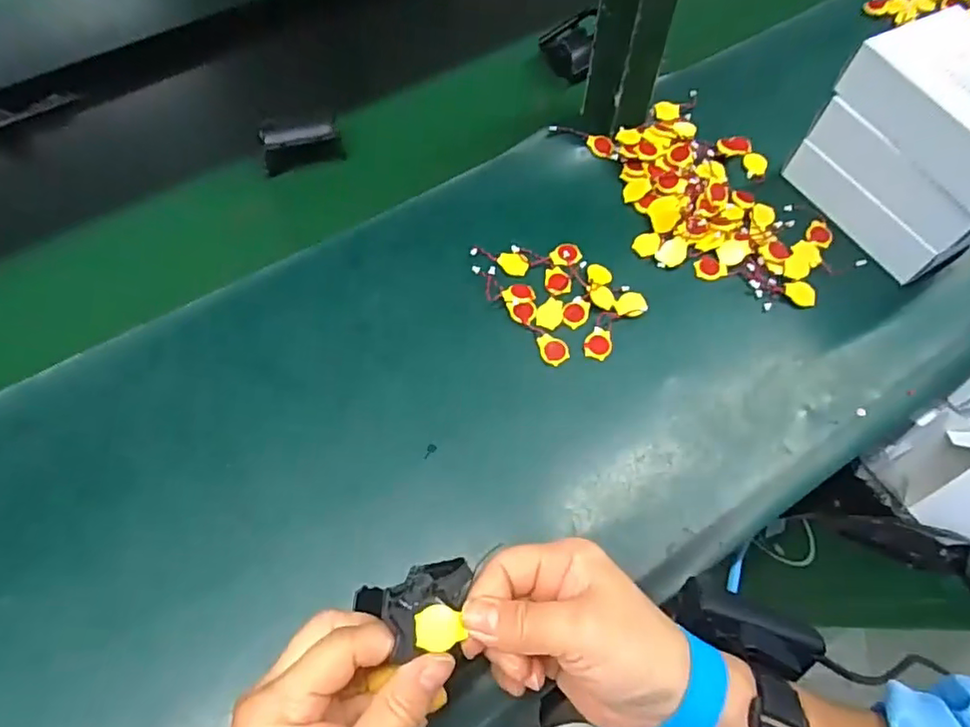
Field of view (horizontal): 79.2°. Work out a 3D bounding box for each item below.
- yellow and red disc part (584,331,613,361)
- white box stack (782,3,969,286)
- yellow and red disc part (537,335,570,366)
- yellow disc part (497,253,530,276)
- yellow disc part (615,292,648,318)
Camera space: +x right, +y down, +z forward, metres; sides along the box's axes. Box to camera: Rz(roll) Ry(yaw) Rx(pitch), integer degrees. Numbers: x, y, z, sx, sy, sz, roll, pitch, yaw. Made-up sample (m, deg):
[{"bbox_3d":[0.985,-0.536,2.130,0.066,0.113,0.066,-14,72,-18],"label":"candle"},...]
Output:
[{"bbox_3d":[0.084,-0.013,0.434,0.020,0.005,0.022,6,63,3],"label":"yellow and red disc part"},{"bbox_3d":[0.334,-0.158,0.440,0.097,0.122,0.143,-26,66,-13],"label":"white box stack"},{"bbox_3d":[0.050,-0.012,0.431,0.020,0.004,0.025,-33,67,-16],"label":"yellow and red disc part"},{"bbox_3d":[0.023,-0.078,0.462,0.024,0.004,0.021,-2,63,-1],"label":"yellow disc part"},{"bbox_3d":[0.112,-0.044,0.449,0.021,0.006,0.025,39,69,18],"label":"yellow disc part"}]

